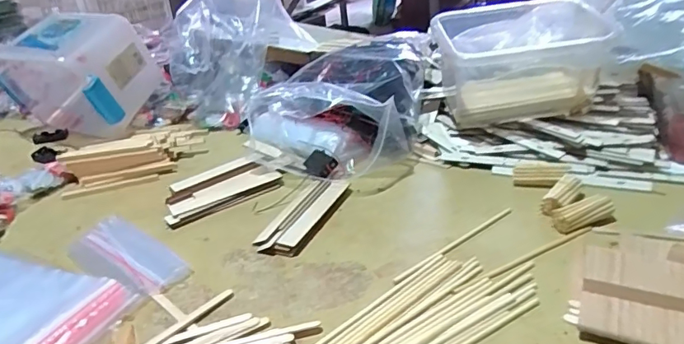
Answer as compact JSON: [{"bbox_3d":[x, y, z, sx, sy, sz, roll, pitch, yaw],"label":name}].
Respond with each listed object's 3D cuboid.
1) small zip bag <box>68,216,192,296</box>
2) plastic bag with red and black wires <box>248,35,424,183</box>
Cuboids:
[{"bbox_3d":[-0.257,0.101,0.597,0.175,0.015,0.075,18,37,37],"label":"small zip bag"},{"bbox_3d":[-0.017,-0.111,0.812,0.266,0.123,0.307,3,30,15],"label":"plastic bag with red and black wires"}]

